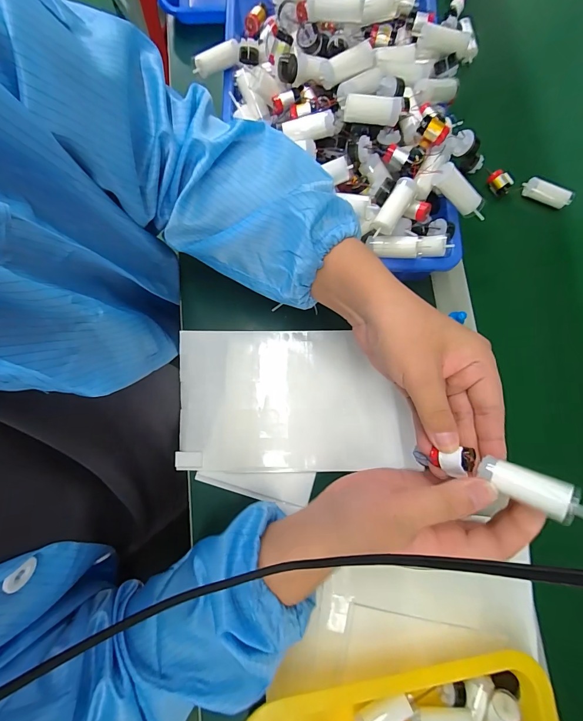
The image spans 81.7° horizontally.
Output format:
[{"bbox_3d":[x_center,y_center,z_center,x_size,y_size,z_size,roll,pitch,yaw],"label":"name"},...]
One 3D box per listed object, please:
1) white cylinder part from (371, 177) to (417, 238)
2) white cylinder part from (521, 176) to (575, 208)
[{"bbox_3d":[0.094,-0.139,0.312,0.019,0.015,0.054,34,103,6],"label":"white cylinder part"},{"bbox_3d":[0.311,-0.204,0.411,0.056,0.018,0.016,26,81,5],"label":"white cylinder part"}]

